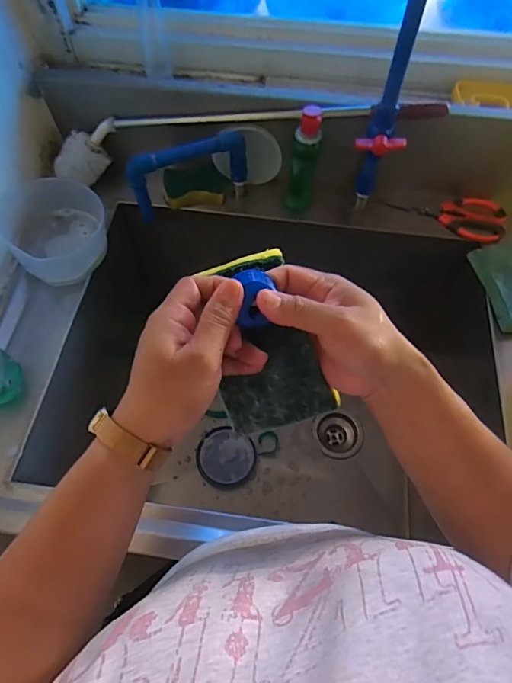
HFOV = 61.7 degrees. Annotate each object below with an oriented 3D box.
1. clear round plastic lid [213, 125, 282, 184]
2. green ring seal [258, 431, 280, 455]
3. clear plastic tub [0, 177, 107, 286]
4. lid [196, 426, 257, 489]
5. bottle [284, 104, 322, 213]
[{"bbox_3d":[-0.011,-0.298,0.685,0.105,0.087,0.015,13,49,-6],"label":"clear round plastic lid"},{"bbox_3d":[0.027,0.215,0.912,0.045,0.004,0.046,-2,73,-9],"label":"green ring seal"},{"bbox_3d":[-0.306,-0.175,0.640,0.150,0.076,0.141,0,63,0],"label":"clear plastic tub"},{"bbox_3d":[-0.063,0.240,0.889,0.120,0.019,0.111,0,63,0],"label":"lid"},{"bbox_3d":[0.071,-0.268,0.652,0.046,0.170,0.038,6,63,3],"label":"bottle"}]

